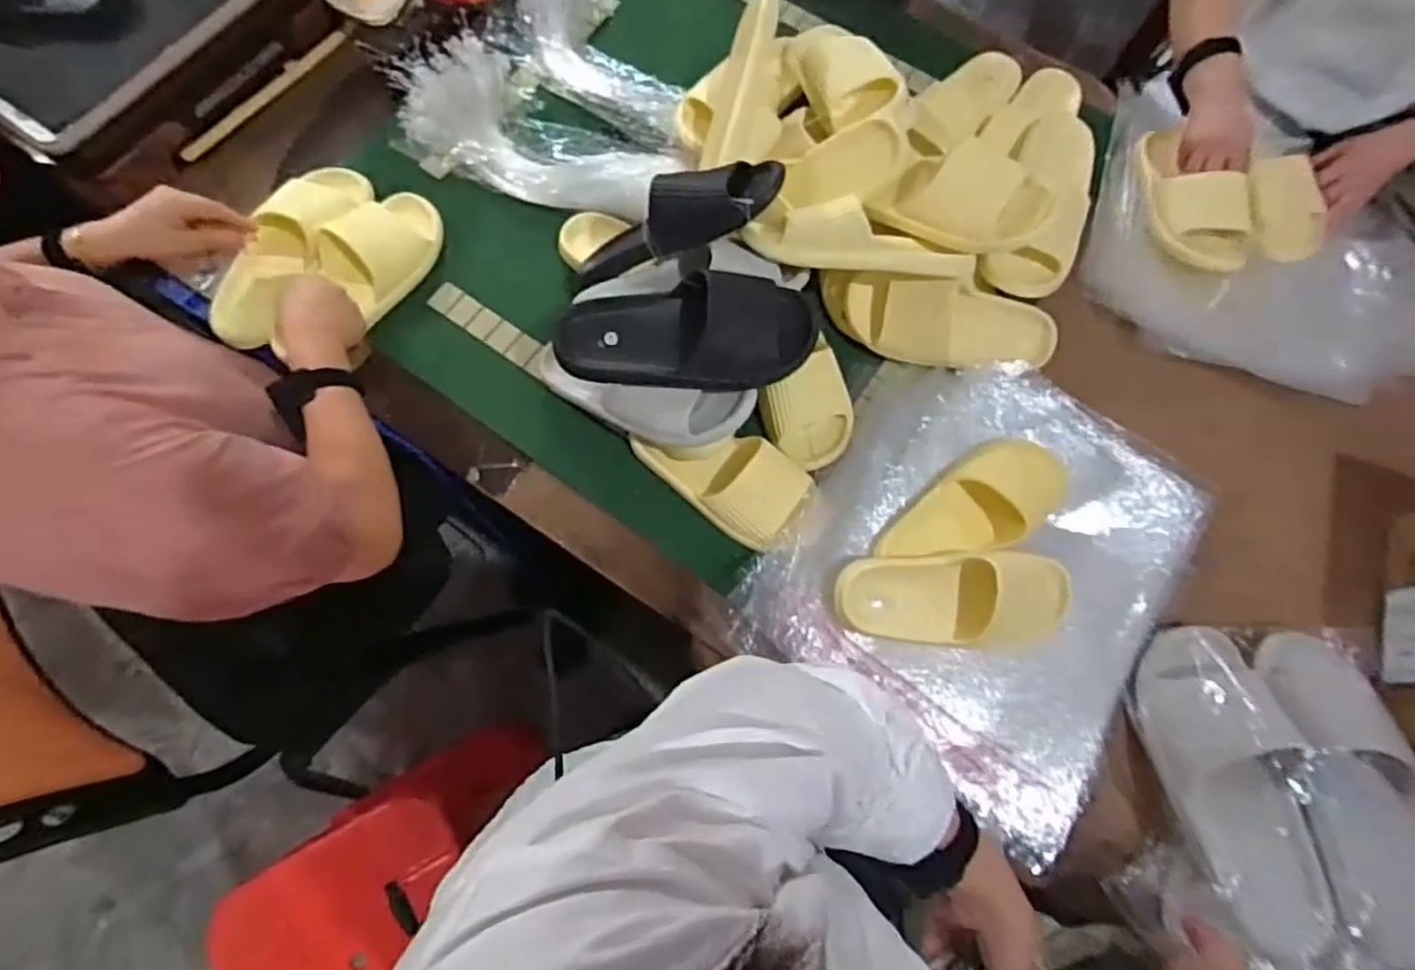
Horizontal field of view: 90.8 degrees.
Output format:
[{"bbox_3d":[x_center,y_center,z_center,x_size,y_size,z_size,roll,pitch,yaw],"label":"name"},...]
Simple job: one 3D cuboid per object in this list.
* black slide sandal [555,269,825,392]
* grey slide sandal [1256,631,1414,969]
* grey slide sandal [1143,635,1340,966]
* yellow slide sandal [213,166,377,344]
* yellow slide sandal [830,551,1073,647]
[{"bbox_3d":[-0.020,-0.151,0.724,0.268,0.080,0.116,-11,88,1],"label":"black slide sandal"},{"bbox_3d":[0.621,0.288,0.673,0.107,0.058,0.281,7,57,2],"label":"grey slide sandal"},{"bbox_3d":[0.532,0.293,0.698,0.110,0.086,0.290,-5,74,-6],"label":"grey slide sandal"},{"bbox_3d":[-0.509,-0.292,0.844,0.097,0.071,0.256,19,73,1],"label":"yellow slide sandal"},{"bbox_3d":[0.264,0.119,0.735,0.247,0.054,0.092,1,74,-4],"label":"yellow slide sandal"}]

